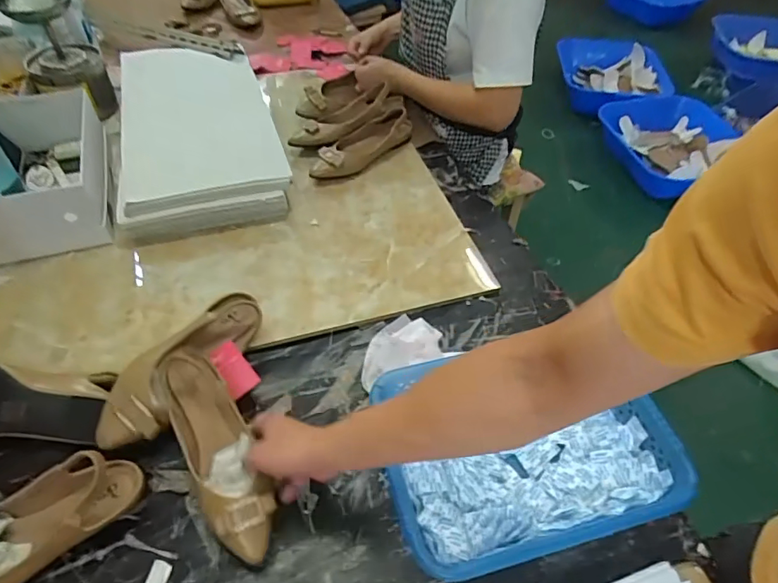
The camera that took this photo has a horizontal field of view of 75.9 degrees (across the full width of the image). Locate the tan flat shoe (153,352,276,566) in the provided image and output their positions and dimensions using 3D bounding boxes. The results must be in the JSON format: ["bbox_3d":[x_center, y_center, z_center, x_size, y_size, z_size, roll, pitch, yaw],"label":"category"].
[{"bbox_3d":[-0.206,0.189,0.601,0.081,0.072,0.259,-26,59,-20],"label":"tan flat shoe"}]

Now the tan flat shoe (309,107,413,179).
[{"bbox_3d":[-0.060,-0.297,1.001,0.074,0.070,0.248,37,57,26],"label":"tan flat shoe"}]

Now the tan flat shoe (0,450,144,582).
[{"bbox_3d":[-0.410,0.260,0.543,0.257,0.070,0.095,-25,54,-23],"label":"tan flat shoe"}]

